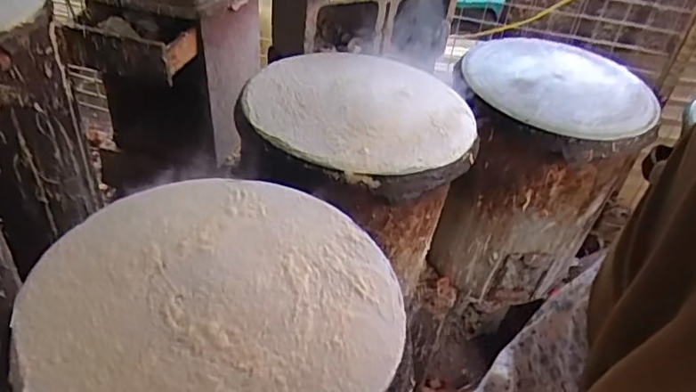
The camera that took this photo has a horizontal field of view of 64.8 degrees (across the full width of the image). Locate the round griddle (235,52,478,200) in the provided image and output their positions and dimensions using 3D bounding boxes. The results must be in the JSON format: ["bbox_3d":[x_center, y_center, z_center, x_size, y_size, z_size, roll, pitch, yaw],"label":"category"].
[{"bbox_3d":[0.030,-0.141,0.895,0.358,0.048,0.363,4,40,-4],"label":"round griddle"}]

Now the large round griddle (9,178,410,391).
[{"bbox_3d":[-0.127,0.112,0.559,0.360,0.037,0.365,4,40,-4],"label":"large round griddle"}]

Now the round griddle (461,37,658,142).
[{"bbox_3d":[0.431,-0.233,1.112,0.377,0.029,0.384,4,40,-4],"label":"round griddle"}]

